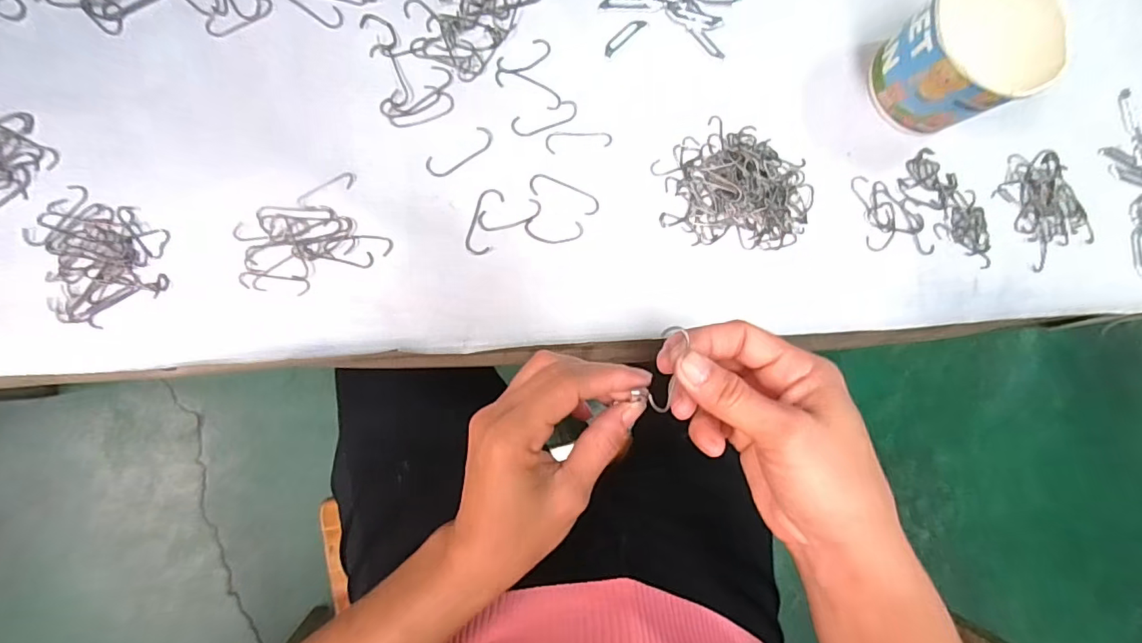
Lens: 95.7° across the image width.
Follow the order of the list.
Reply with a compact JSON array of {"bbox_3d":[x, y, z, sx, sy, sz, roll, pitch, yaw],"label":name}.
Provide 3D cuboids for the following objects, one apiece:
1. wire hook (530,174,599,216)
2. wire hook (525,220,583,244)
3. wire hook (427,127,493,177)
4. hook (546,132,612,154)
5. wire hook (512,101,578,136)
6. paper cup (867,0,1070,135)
[{"bbox_3d":[-0.004,-0.086,0.348,0.049,0.004,0.015,21,83,-6],"label":"wire hook"},{"bbox_3d":[-0.011,-0.060,0.344,0.038,0.004,0.016,1,86,-8],"label":"wire hook"},{"bbox_3d":[-0.073,-0.112,0.342,0.048,0.004,0.016,-35,91,-9],"label":"wire hook"},{"bbox_3d":[0.006,-0.125,0.353,0.045,0.004,0.014,-9,87,-9],"label":"hook"},{"bbox_3d":[-0.017,-0.138,0.351,0.047,0.004,0.015,-23,89,-9],"label":"wire hook"},{"bbox_3d":[0.269,-0.184,0.356,0.087,0.079,0.088,1,86,-8],"label":"paper cup"}]

